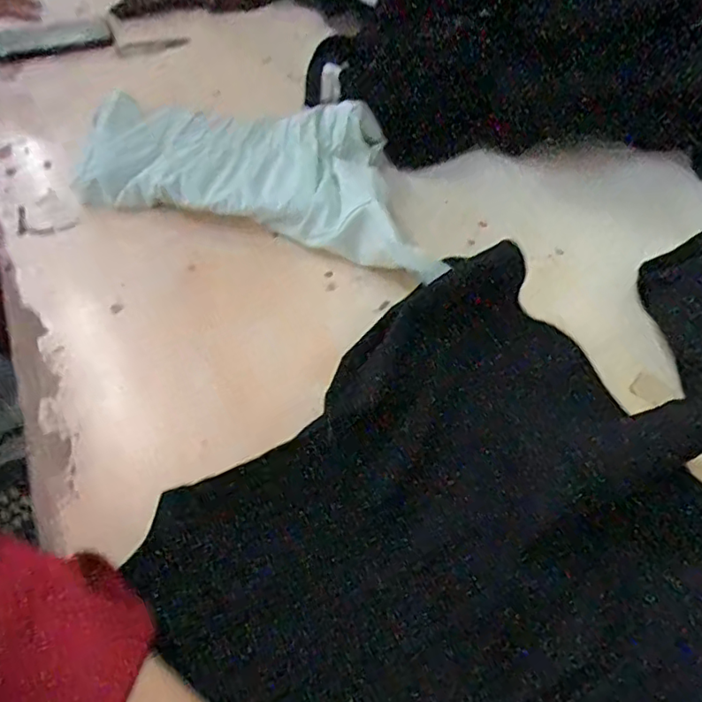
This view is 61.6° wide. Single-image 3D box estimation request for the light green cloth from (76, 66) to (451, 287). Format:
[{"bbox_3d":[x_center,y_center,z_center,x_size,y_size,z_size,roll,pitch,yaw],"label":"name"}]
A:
[{"bbox_3d":[-0.090,-0.189,0.599,0.421,0.083,0.178,18,53,14],"label":"light green cloth"}]

